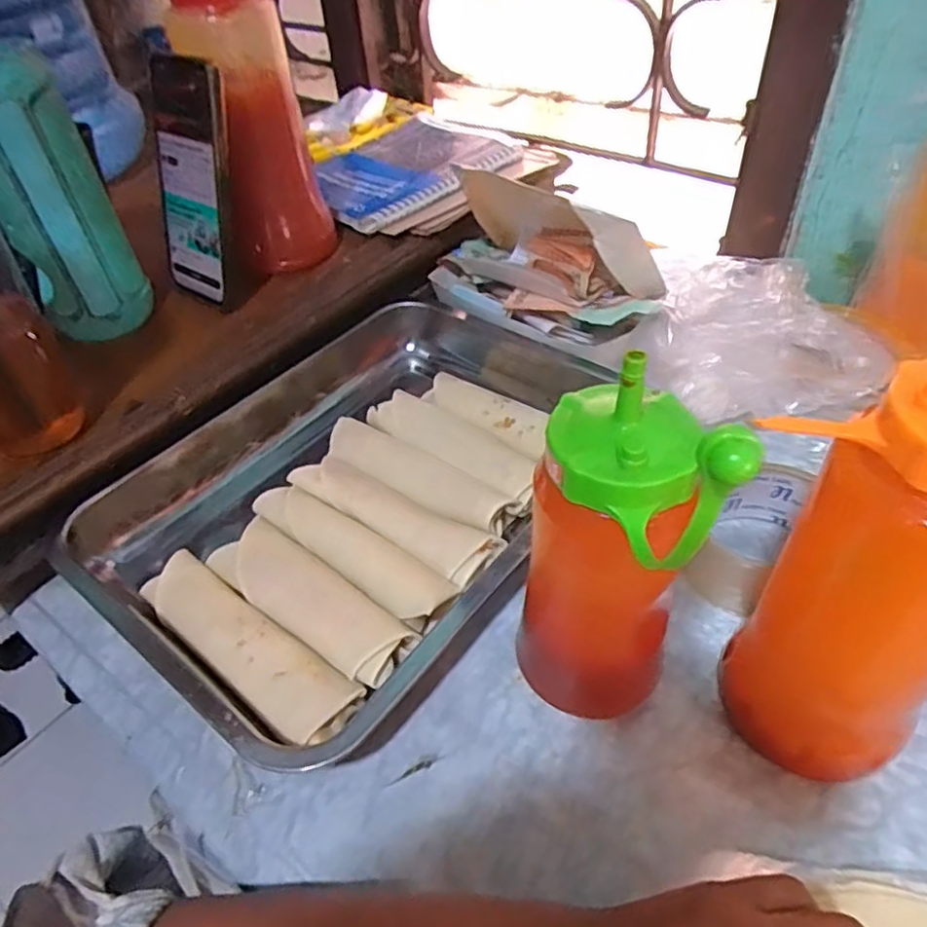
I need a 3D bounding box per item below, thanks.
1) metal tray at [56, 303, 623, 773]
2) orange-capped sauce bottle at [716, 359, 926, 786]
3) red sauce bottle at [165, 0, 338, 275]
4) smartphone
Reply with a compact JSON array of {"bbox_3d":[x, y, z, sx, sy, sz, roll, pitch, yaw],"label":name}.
[{"bbox_3d":[-0.071,-0.002,0.472,0.286,0.047,0.386,21,50,25],"label":"metal tray"},{"bbox_3d":[0.164,0.055,0.270,0.062,0.218,0.083,-32,50,-24],"label":"orange-capped sauce bottle"},{"bbox_3d":[-0.153,-0.254,0.460,0.073,0.227,0.073,-11,44,-5],"label":"red sauce bottle"},{"bbox_3d":[-0.195,-0.199,0.469,0.075,0.152,0.016,25,32,30],"label":"smartphone"}]

